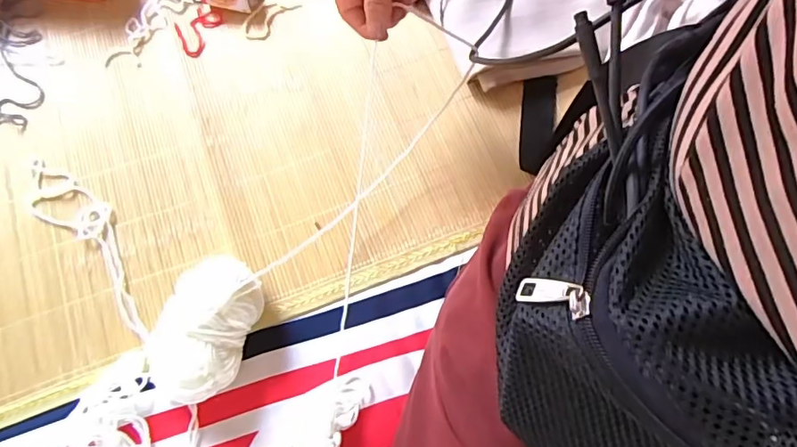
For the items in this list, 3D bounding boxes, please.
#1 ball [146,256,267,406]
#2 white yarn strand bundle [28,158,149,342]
[{"bbox_3d":[-0.161,0.087,0.434,0.079,0.055,0.117,21,74,9],"label":"ball"},{"bbox_3d":[-0.287,0.016,0.487,0.215,0.008,0.053,42,79,14],"label":"white yarn strand bundle"}]

